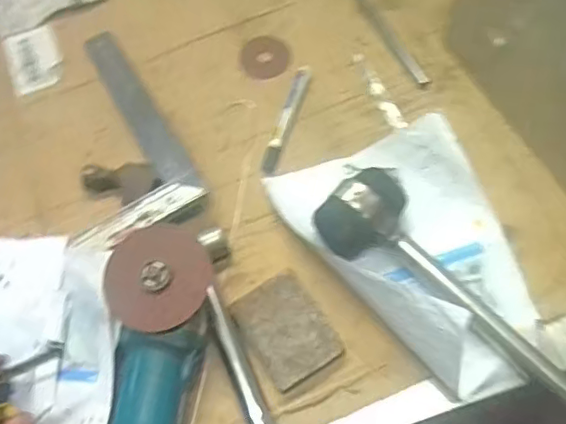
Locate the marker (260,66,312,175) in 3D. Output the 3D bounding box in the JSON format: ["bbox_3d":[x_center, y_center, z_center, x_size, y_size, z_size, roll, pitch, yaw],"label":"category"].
[{"bbox_3d":[0.004,-0.108,0.661,0.017,0.011,0.140,16,70,13],"label":"marker"}]

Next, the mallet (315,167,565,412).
[{"bbox_3d":[0.178,0.090,0.553,0.336,0.050,0.087,41,65,11],"label":"mallet"}]

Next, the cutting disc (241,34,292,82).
[{"bbox_3d":[-0.023,-0.191,0.712,0.061,0.004,0.065,0,63,0],"label":"cutting disc"}]

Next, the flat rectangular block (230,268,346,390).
[{"bbox_3d":[0.004,0.112,0.556,0.072,0.008,0.098,-29,71,-14],"label":"flat rectangular block"}]

